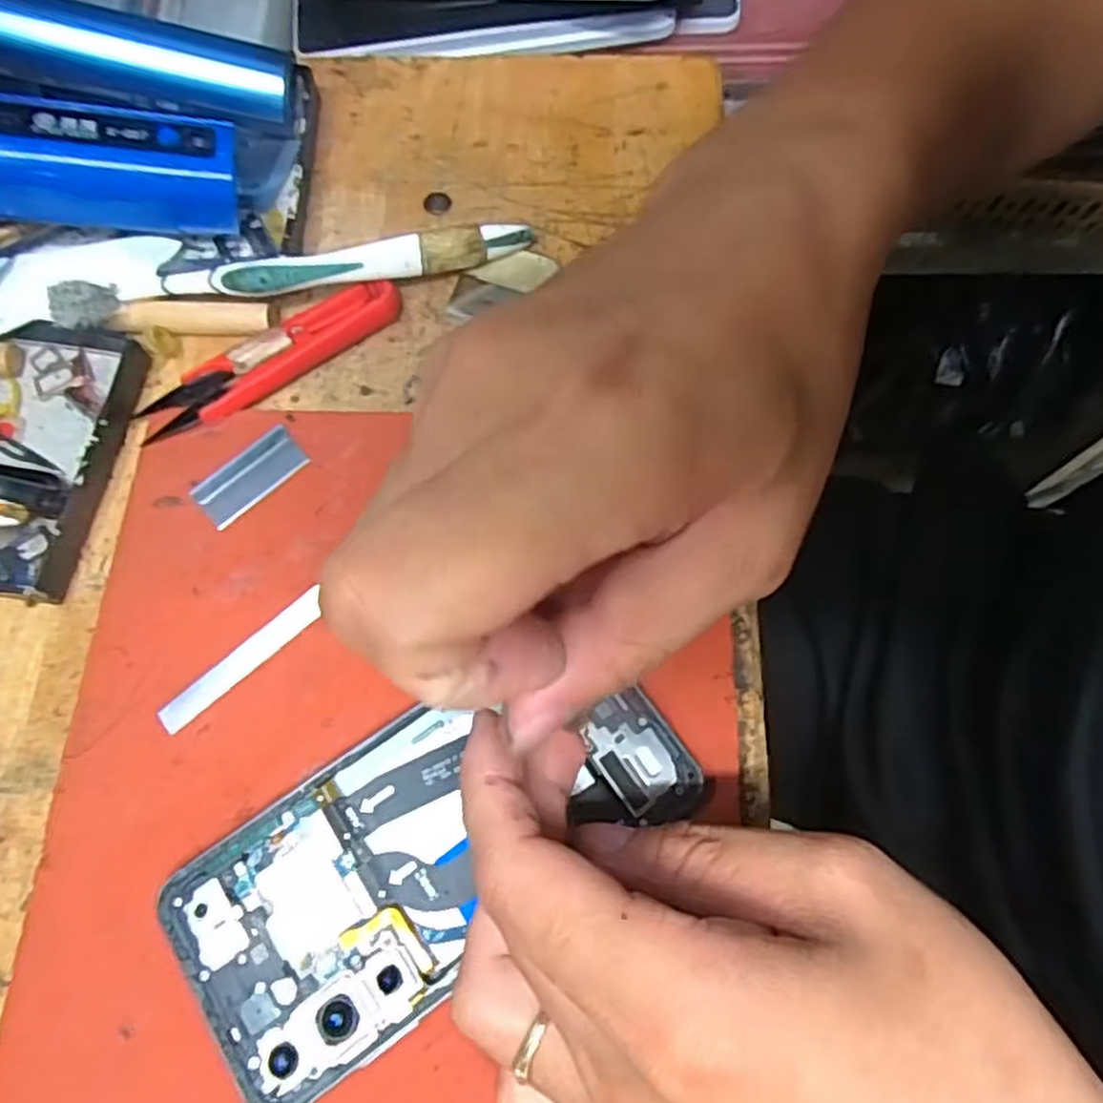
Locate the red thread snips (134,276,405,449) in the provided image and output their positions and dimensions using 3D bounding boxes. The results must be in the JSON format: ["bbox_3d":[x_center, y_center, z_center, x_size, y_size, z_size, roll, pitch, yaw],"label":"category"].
[{"bbox_3d":[-0.100,-0.071,0.274,0.098,0.010,0.023,-29,73,-9],"label":"red thread snips"}]

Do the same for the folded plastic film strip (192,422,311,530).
[{"bbox_3d":[-0.104,-0.026,0.260,0.038,0.004,0.020,-43,75,-14],"label":"folded plastic film strip"}]

